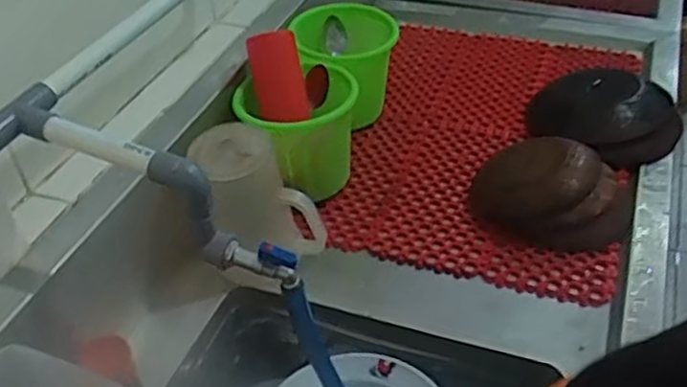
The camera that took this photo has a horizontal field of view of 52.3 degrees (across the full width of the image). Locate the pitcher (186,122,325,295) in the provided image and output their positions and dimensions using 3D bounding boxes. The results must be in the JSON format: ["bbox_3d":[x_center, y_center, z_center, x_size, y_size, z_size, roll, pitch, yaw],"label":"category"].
[{"bbox_3d":[-0.100,0.009,0.795,0.116,0.171,0.088,-25,45,-22],"label":"pitcher"}]

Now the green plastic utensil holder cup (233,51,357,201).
[{"bbox_3d":[-0.046,-0.077,0.905,0.161,0.148,0.132,-22,44,-20],"label":"green plastic utensil holder cup"}]

